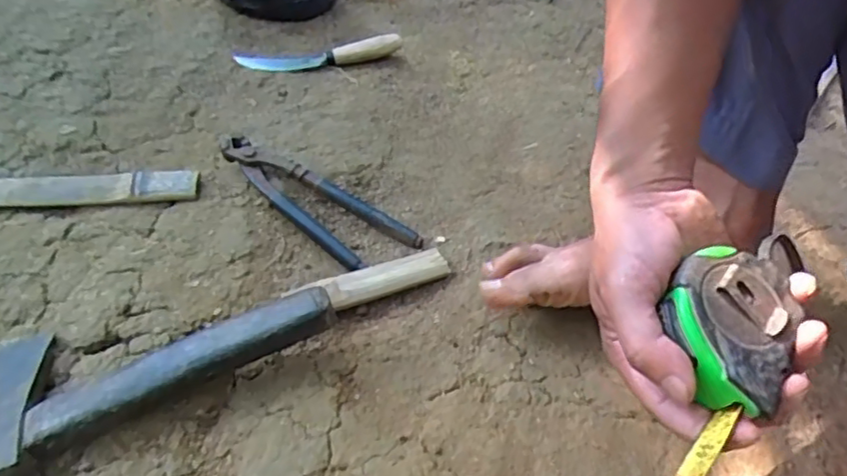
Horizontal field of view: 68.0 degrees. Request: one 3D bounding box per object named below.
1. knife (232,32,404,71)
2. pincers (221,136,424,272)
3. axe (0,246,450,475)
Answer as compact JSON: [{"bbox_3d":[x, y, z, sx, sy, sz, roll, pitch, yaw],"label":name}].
[{"bbox_3d":[-0.127,-0.228,0.772,0.202,0.022,0.053,-6,45,-14],"label":"knife"},{"bbox_3d":[-0.107,-0.038,0.590,0.214,0.026,0.061,31,48,23],"label":"pincers"},{"bbox_3d":[-0.157,0.055,0.488,0.374,0.052,0.130,-20,49,-25],"label":"axe"}]

